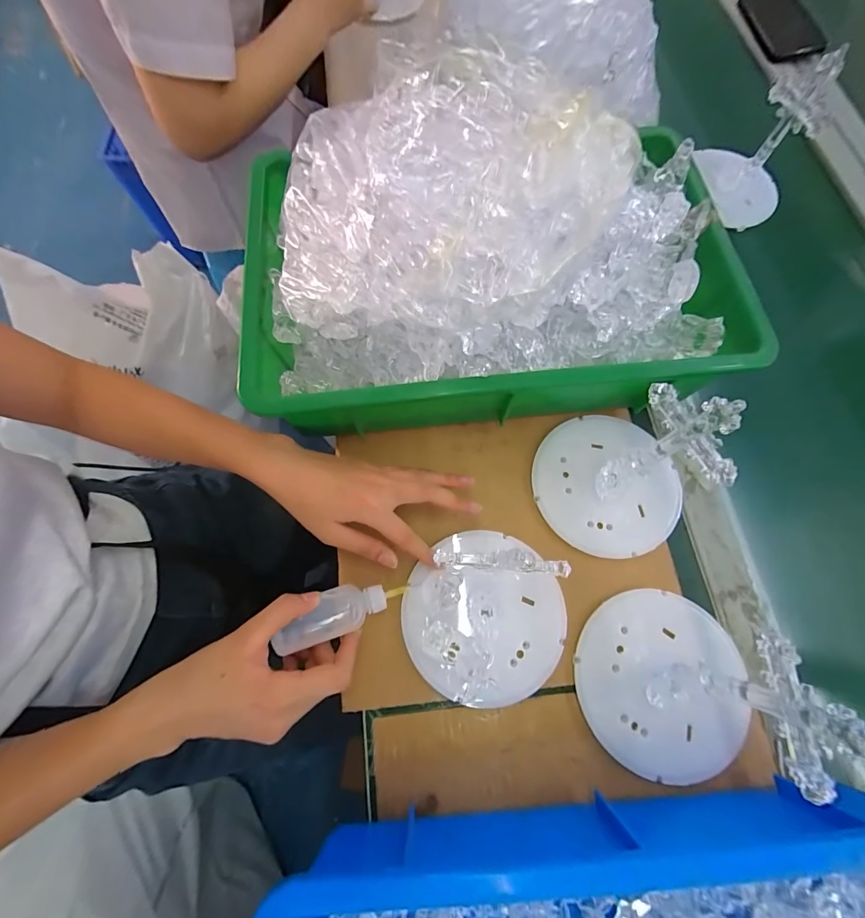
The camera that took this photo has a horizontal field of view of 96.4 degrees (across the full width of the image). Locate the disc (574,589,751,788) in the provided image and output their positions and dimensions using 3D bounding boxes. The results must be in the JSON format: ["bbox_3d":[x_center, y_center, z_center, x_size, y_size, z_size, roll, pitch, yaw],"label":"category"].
[{"bbox_3d":[0.176,0.171,0.299,0.122,0.012,0.127,0,72,-1],"label":"disc"}]

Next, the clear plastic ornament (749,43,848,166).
[{"bbox_3d":[0.397,-0.381,0.425,0.033,0.099,0.068,3,71,0],"label":"clear plastic ornament"}]

